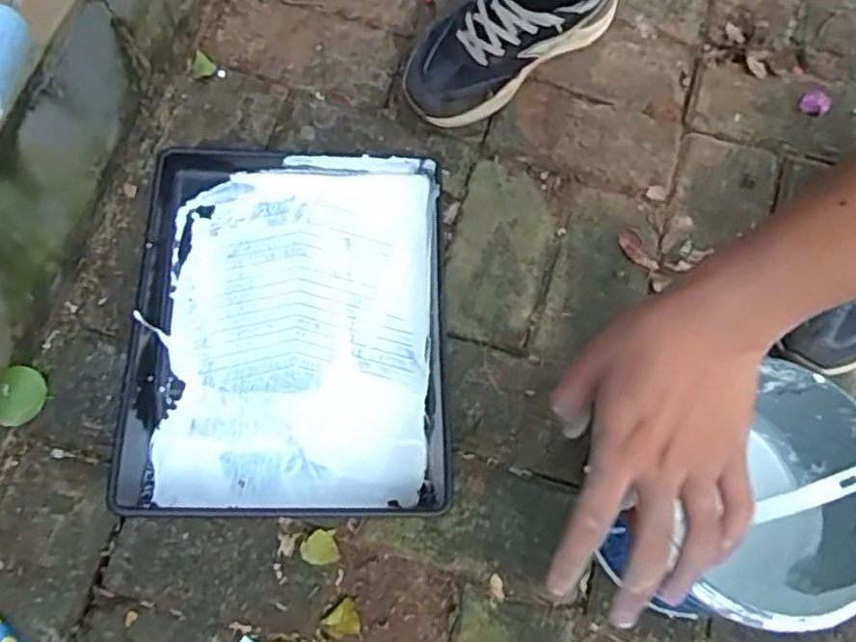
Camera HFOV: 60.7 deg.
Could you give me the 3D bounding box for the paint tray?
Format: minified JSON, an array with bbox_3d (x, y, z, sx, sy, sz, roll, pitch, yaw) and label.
[{"bbox_3d":[-0.128,0.003,0.699,0.285,0.075,0.346,2,72,0],"label":"paint tray"}]

